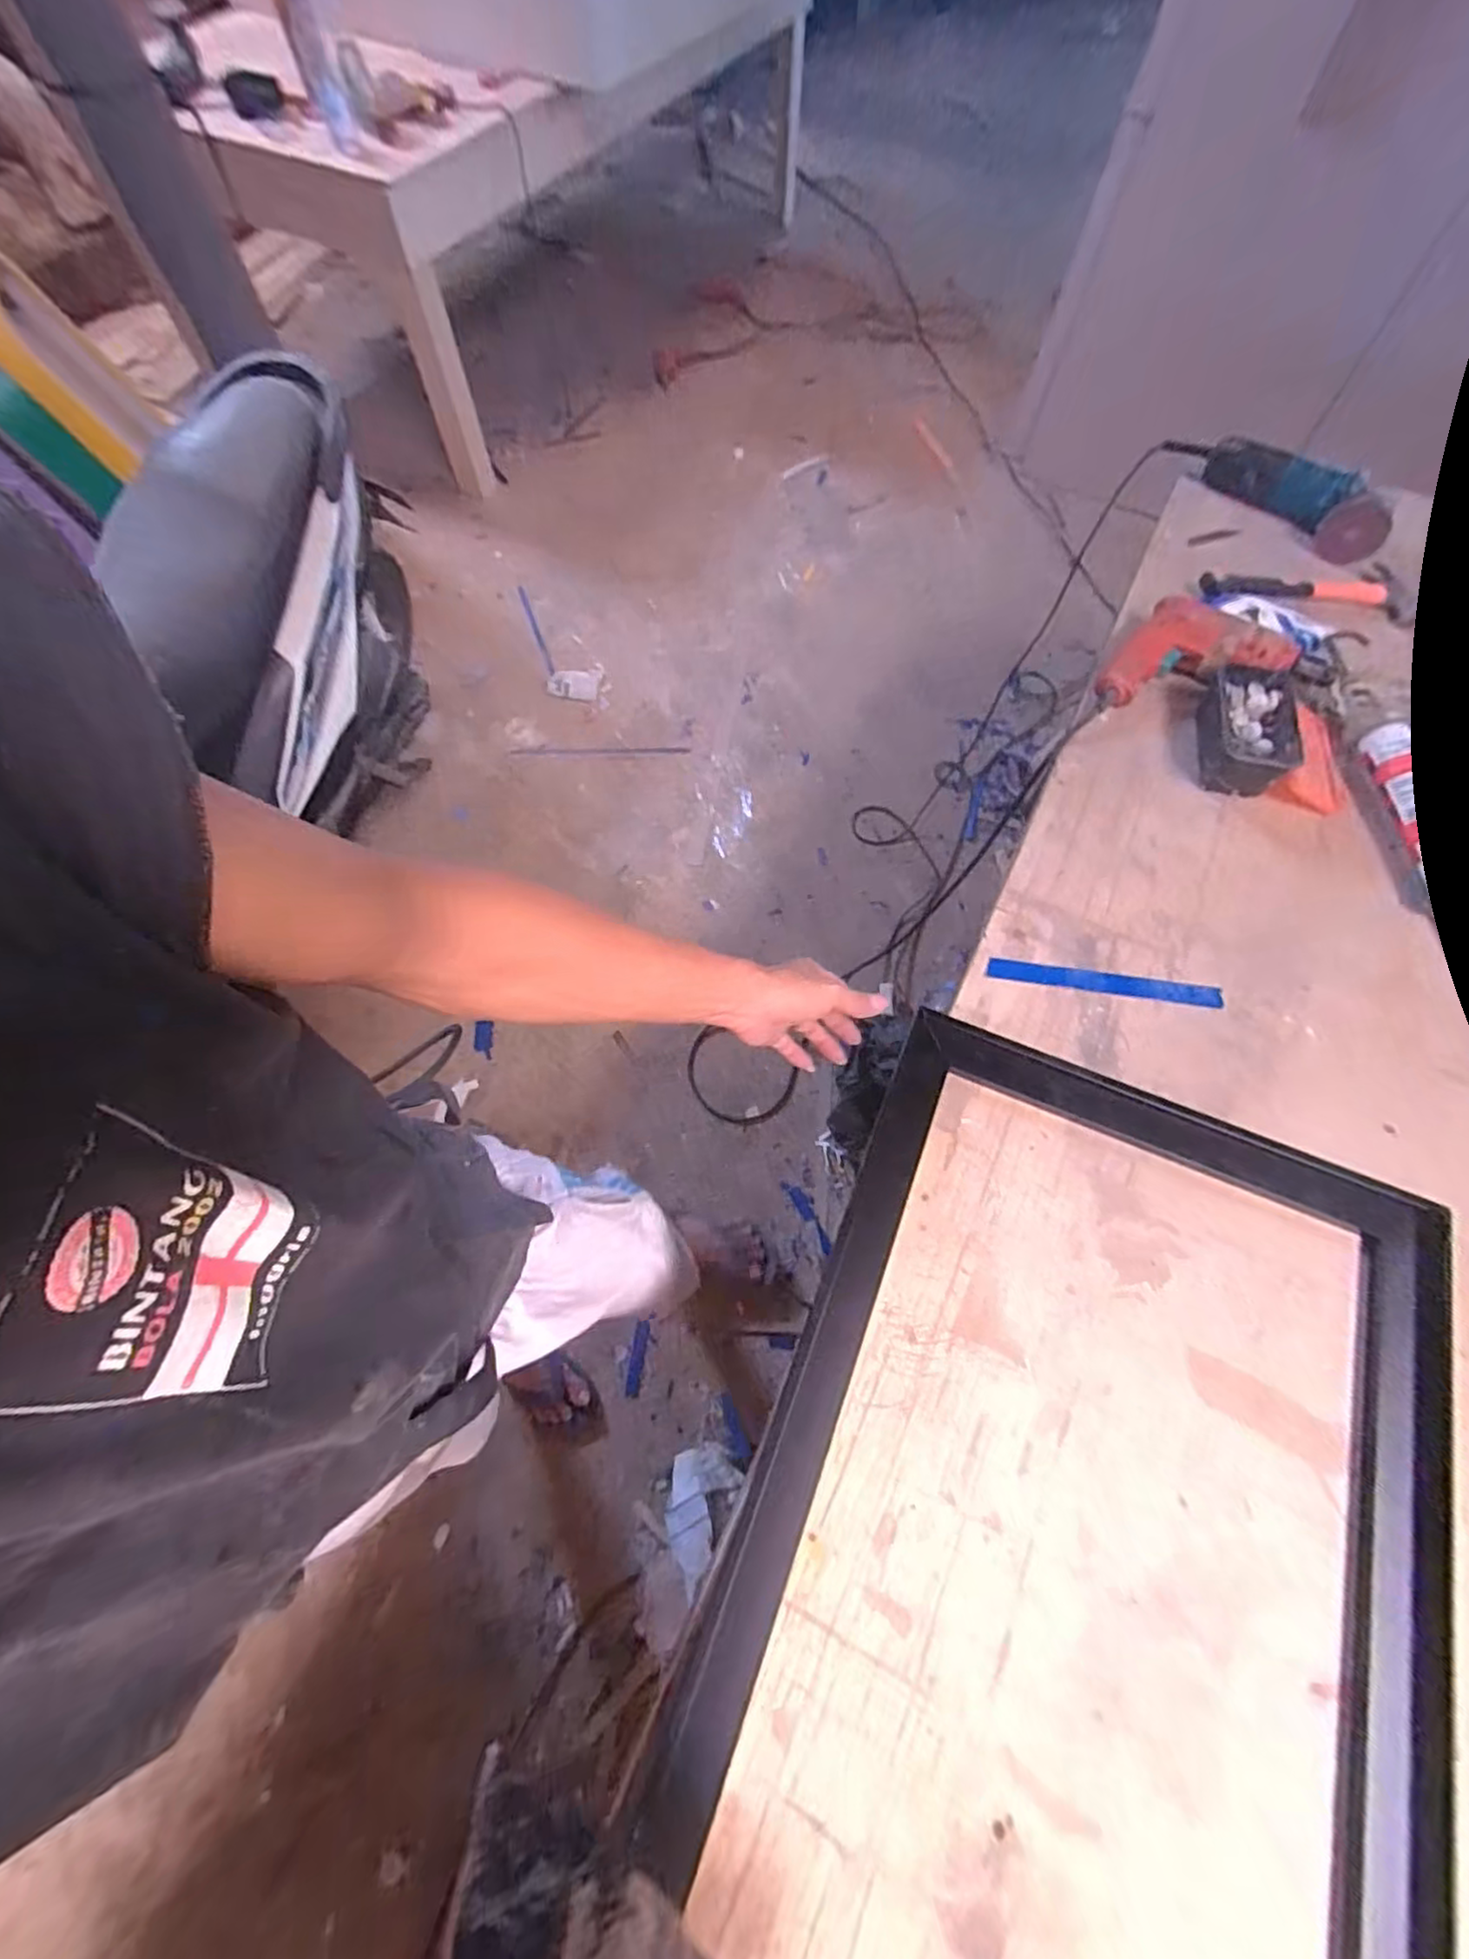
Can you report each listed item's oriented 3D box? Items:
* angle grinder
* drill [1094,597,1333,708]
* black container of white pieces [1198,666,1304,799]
[{"bbox_3d":[0.722,-0.651,0.898,0.081,0.065,0.287,-38,71,-16],"label":"angle grinder"},{"bbox_3d":[0.556,-0.389,0.796,0.255,0.056,0.108,-4,64,0],"label":"drill"},{"bbox_3d":[0.566,-0.274,0.756,0.086,0.055,0.145,17,66,9],"label":"black container of white pieces"}]

